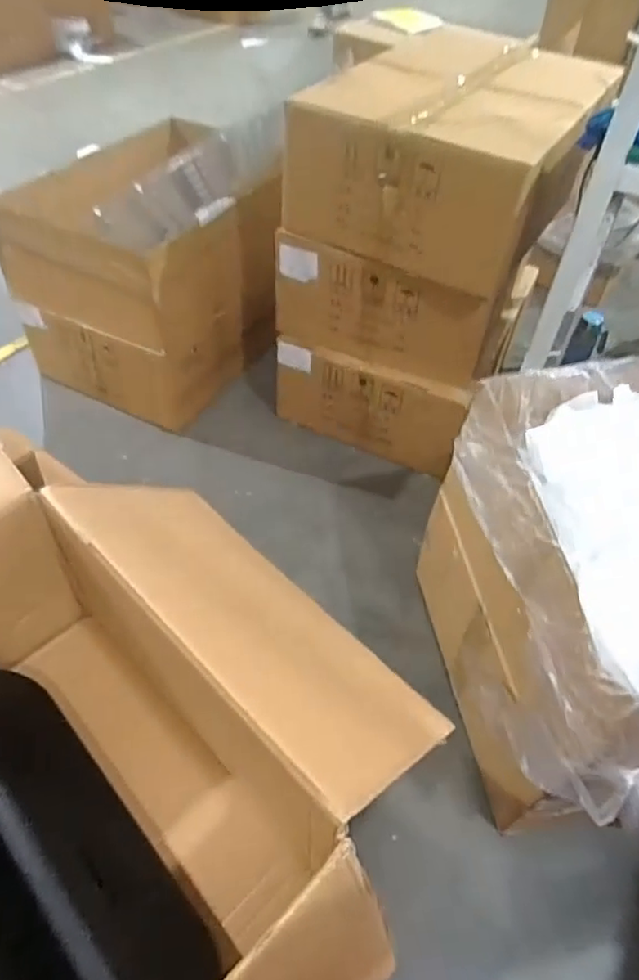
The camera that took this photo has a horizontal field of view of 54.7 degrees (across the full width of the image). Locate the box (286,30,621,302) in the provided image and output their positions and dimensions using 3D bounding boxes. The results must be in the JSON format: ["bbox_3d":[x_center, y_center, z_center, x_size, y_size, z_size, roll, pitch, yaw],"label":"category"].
[{"bbox_3d":[0.250,-0.681,1.275,0.499,0.250,0.507,22,53,16],"label":"box"}]

